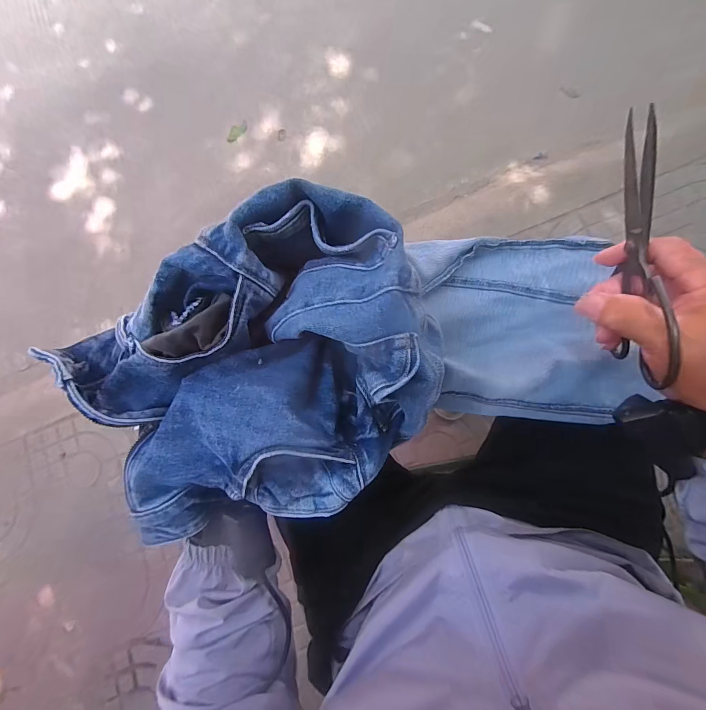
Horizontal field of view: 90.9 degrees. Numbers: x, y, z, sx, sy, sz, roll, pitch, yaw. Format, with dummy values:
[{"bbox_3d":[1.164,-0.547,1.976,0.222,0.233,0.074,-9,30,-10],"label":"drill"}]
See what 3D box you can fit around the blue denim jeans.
[{"bbox_3d":[0.032,-0.008,0.308,0.491,0.132,0.227,-12,81,-18],"label":"blue denim jeans"}]

